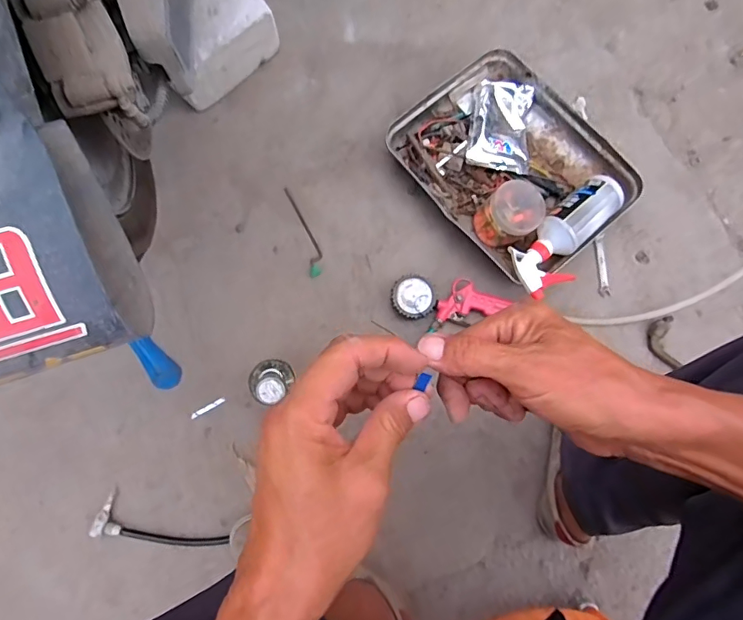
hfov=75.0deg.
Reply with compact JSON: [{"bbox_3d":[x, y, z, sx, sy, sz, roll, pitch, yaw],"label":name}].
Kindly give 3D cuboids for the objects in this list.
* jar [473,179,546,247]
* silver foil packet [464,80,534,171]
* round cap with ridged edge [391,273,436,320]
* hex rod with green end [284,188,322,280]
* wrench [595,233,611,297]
[{"bbox_3d":[0.219,-0.149,0.771,0.089,0.081,0.082,0,77,1],"label":"jar"},{"bbox_3d":[0.224,-0.316,0.828,0.104,0.026,0.165,11,77,3],"label":"silver foil packet"},{"bbox_3d":[0.065,-0.019,0.777,0.066,0.042,0.067,-12,77,-2],"label":"round cap with ridged edge"},{"bbox_3d":[-0.111,-0.136,0.811,0.028,0.007,0.170,-17,80,-5],"label":"hex rod with green end"},{"bbox_3d":[0.383,-0.074,0.801,0.017,0.009,0.104,0,79,-2],"label":"wrench"}]

